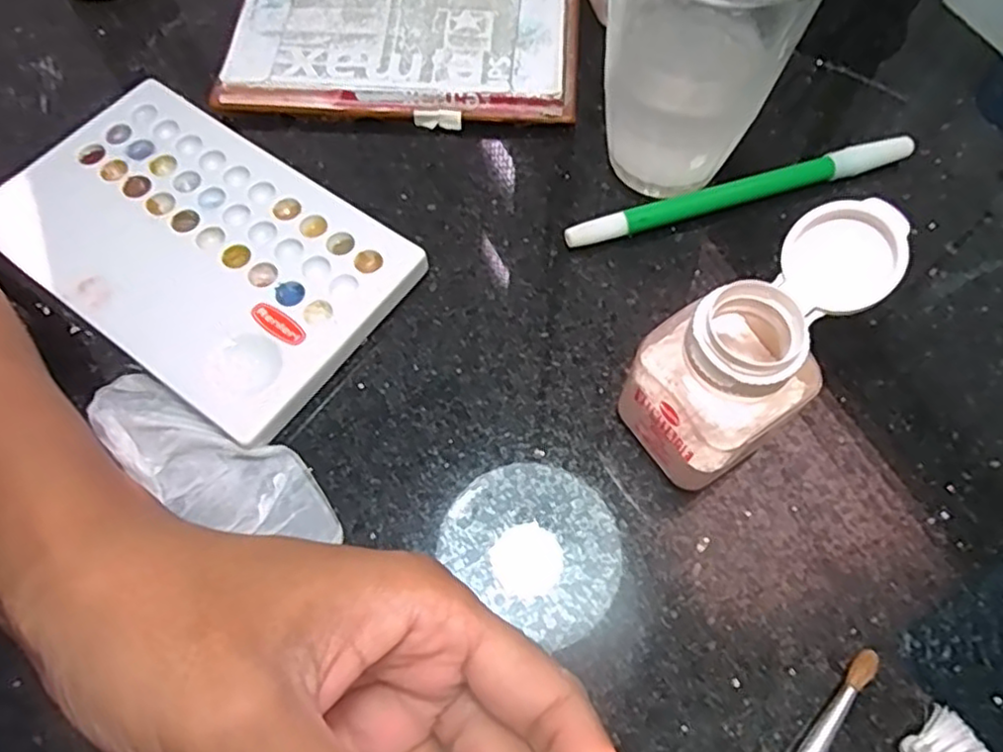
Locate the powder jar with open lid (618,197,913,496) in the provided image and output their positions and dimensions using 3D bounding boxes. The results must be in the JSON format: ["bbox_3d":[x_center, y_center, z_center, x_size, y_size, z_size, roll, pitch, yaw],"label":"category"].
[{"bbox_3d":[0.073,-0.007,0.200,0.066,0.075,0.042,-34,71,-14],"label":"powder jar with open lid"}]

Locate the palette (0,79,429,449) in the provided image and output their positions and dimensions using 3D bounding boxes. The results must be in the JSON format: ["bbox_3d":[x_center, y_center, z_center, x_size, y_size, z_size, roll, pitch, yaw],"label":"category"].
[{"bbox_3d":[-0.114,-0.050,0.255,0.150,0.009,0.093,35,71,13],"label":"palette"}]

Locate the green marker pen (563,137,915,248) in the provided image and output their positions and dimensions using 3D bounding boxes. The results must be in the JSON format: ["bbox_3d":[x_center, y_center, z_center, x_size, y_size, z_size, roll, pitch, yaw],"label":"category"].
[{"bbox_3d":[0.094,-0.072,0.265,0.143,0.008,0.009,-16,68,-7],"label":"green marker pen"}]

